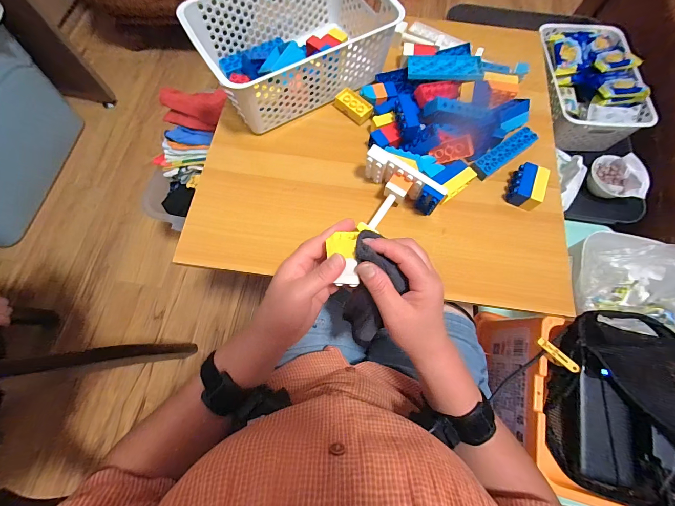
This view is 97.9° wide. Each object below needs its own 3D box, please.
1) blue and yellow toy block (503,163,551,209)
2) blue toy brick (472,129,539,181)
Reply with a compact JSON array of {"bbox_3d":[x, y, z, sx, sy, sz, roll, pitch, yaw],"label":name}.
[{"bbox_3d":[0.304,-0.106,0.475,0.046,0.038,0.065,23,73,6],"label":"blue and yellow toy block"},{"bbox_3d":[0.284,-0.169,0.504,0.129,0.026,0.032,-35,76,-12],"label":"blue toy brick"}]

